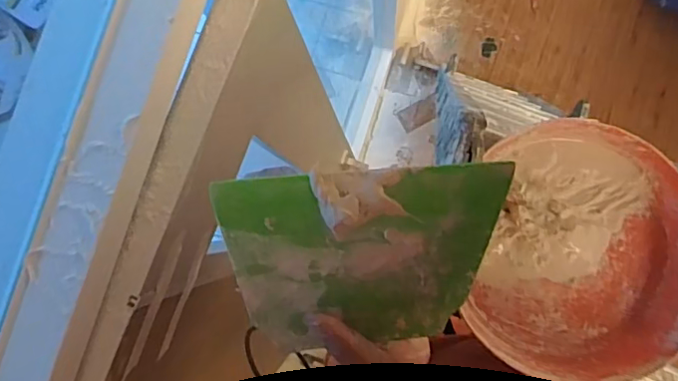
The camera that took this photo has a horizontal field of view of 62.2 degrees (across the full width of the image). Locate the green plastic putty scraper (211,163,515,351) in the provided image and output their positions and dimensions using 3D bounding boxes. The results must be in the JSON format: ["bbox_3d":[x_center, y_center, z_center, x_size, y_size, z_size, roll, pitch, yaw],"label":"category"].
[{"bbox_3d":[0.018,0.043,0.338,0.163,0.007,0.121,-5,119,-10],"label":"green plastic putty scraper"}]

